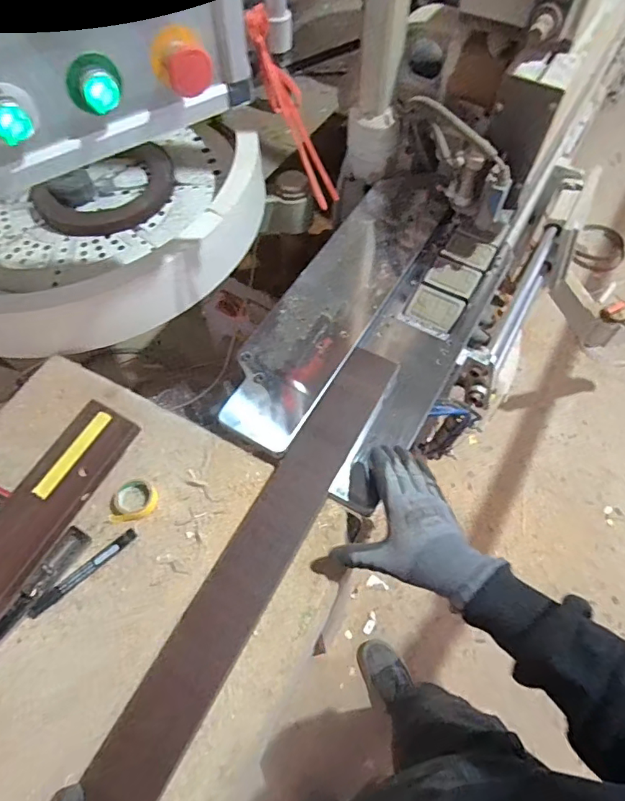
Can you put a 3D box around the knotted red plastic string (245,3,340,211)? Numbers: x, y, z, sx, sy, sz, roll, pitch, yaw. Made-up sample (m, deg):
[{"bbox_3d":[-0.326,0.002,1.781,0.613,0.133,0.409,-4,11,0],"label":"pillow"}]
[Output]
[{"bbox_3d":[-0.019,-0.298,0.522,0.025,0.202,0.039,12,59,36],"label":"knotted red plastic string"}]

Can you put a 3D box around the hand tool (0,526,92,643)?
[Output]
[{"bbox_3d":[-0.320,0.224,0.555,0.031,0.009,0.176,26,65,13],"label":"hand tool"}]

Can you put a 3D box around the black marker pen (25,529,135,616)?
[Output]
[{"bbox_3d":[-0.260,0.195,0.561,0.133,0.009,0.016,-38,69,-18],"label":"black marker pen"}]

